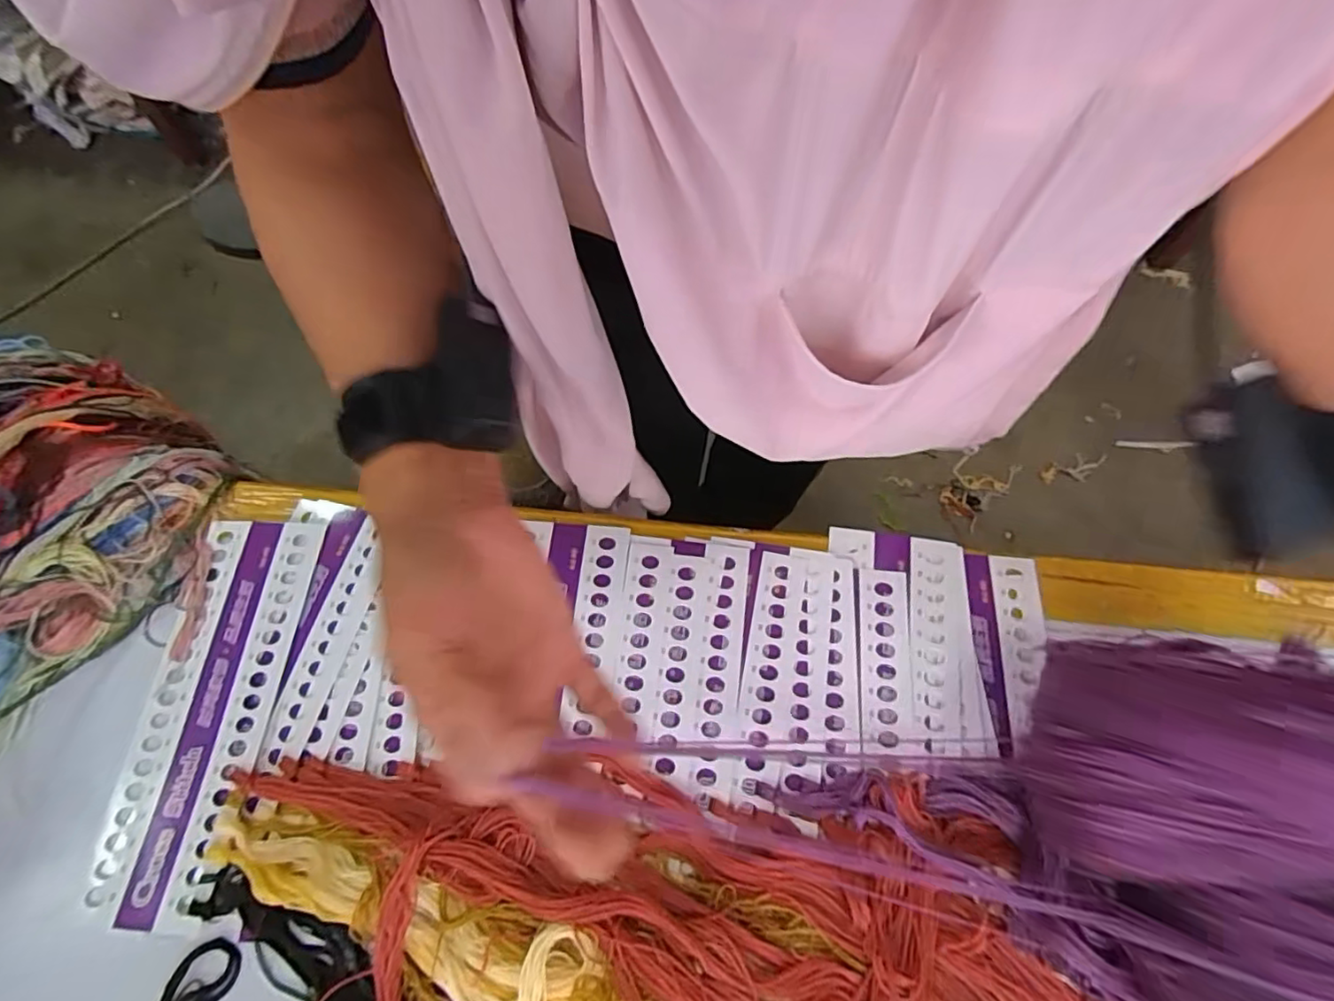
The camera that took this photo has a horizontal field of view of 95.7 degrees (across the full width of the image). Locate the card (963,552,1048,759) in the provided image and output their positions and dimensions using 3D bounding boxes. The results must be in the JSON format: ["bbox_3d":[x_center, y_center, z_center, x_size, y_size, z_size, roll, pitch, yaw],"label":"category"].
[{"bbox_3d":[0.221,0.094,0.385,0.045,0.004,0.124,2,65,5],"label":"card"}]

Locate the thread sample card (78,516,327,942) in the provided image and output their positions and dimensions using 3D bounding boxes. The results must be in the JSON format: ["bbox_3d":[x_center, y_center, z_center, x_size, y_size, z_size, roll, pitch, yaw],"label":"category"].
[{"bbox_3d":[-0.287,0.125,0.381,0.075,0.008,0.237,3,68,6],"label":"thread sample card"}]

